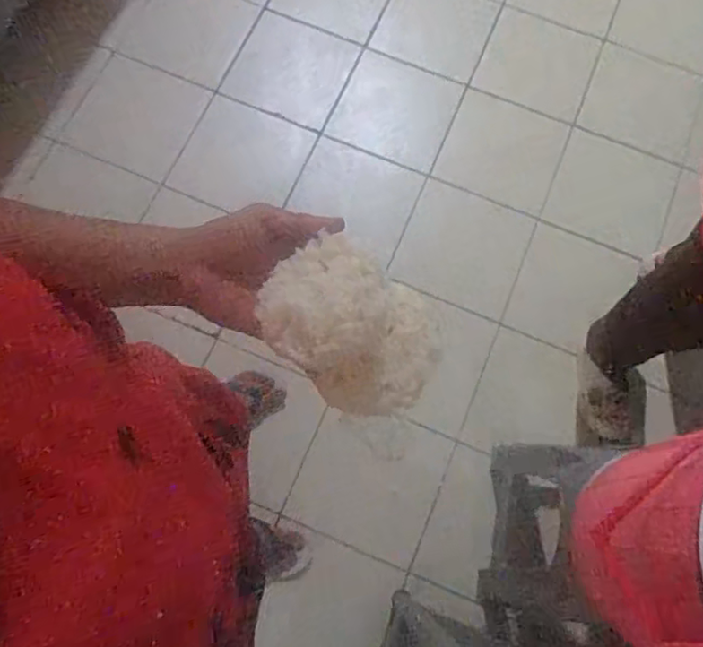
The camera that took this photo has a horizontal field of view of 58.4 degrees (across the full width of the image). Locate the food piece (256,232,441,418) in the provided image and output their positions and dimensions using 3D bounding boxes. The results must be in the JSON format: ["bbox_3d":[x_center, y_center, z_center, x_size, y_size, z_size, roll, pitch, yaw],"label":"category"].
[{"bbox_3d":[0.001,0.002,0.449,0.129,0.070,0.098,28,75,6],"label":"food piece"}]

